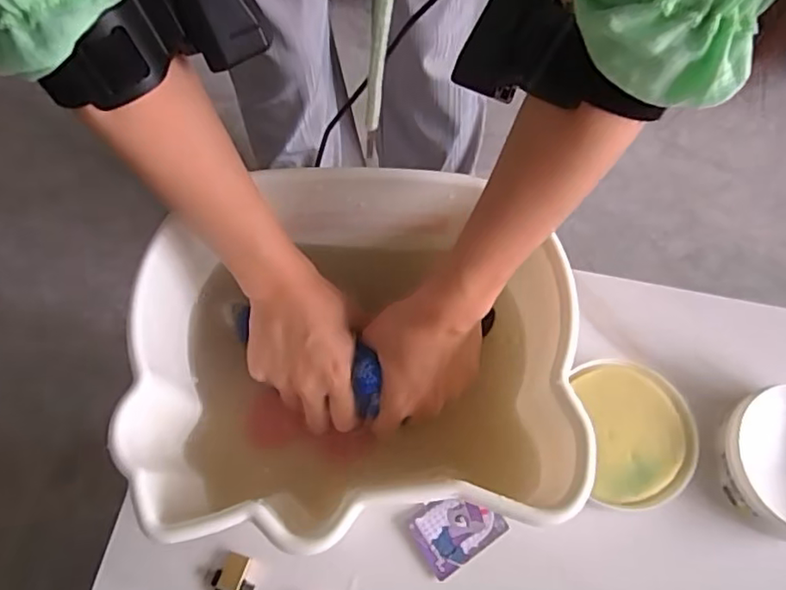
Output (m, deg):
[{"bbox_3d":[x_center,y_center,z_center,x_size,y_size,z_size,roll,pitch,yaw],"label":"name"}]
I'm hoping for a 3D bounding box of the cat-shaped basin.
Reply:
[{"bbox_3d":[-0.023,0.044,0.397,0.256,0.118,0.224,0,65,0],"label":"cat-shaped basin"}]

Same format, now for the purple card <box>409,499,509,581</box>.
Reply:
[{"bbox_3d":[0.044,0.159,0.410,0.059,0.004,0.044,-27,72,-17],"label":"purple card"}]

